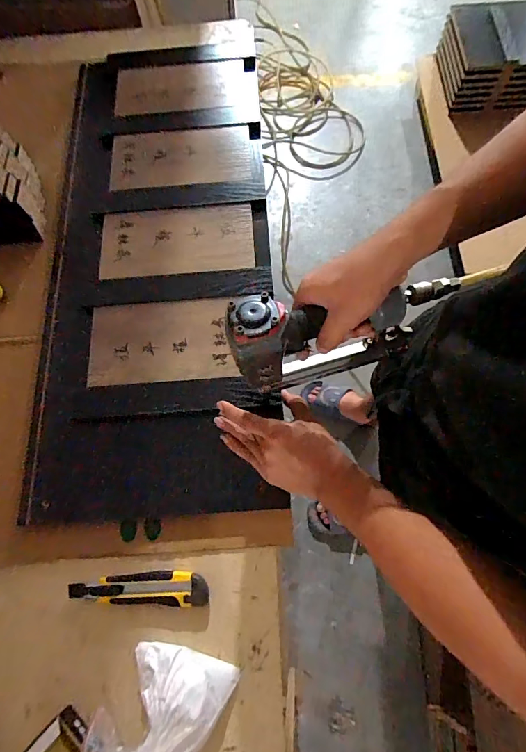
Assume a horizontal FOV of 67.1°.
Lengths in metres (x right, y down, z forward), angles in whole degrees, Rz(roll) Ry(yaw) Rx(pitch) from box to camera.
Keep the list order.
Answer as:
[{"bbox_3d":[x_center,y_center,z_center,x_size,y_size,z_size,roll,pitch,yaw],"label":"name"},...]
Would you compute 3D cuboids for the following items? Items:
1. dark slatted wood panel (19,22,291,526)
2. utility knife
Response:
[{"bbox_3d":[-0.166,-0.239,0.664,0.350,0.033,0.898,-1,71,1],"label":"dark slatted wood panel"},{"bbox_3d":[-0.159,0.270,0.508,0.175,0.013,0.039,2,73,2],"label":"utility knife"}]

